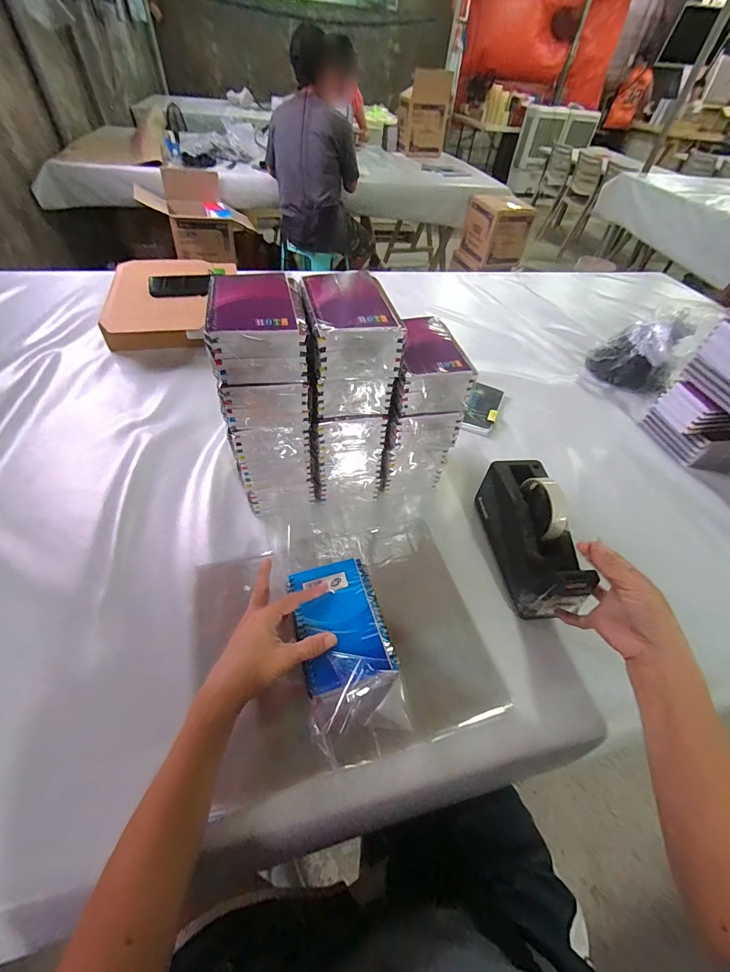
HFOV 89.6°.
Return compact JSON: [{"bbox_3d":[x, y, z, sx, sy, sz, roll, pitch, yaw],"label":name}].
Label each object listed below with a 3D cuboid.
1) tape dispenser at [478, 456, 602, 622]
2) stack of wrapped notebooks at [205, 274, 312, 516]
[{"bbox_3d":[0.224,0.060,0.493,0.072,0.106,0.200,-3,51,-7],"label":"tape dispenser"},{"bbox_3d":[-0.120,-0.101,0.467,0.097,0.296,0.117,-7,52,-11],"label":"stack of wrapped notebooks"}]

